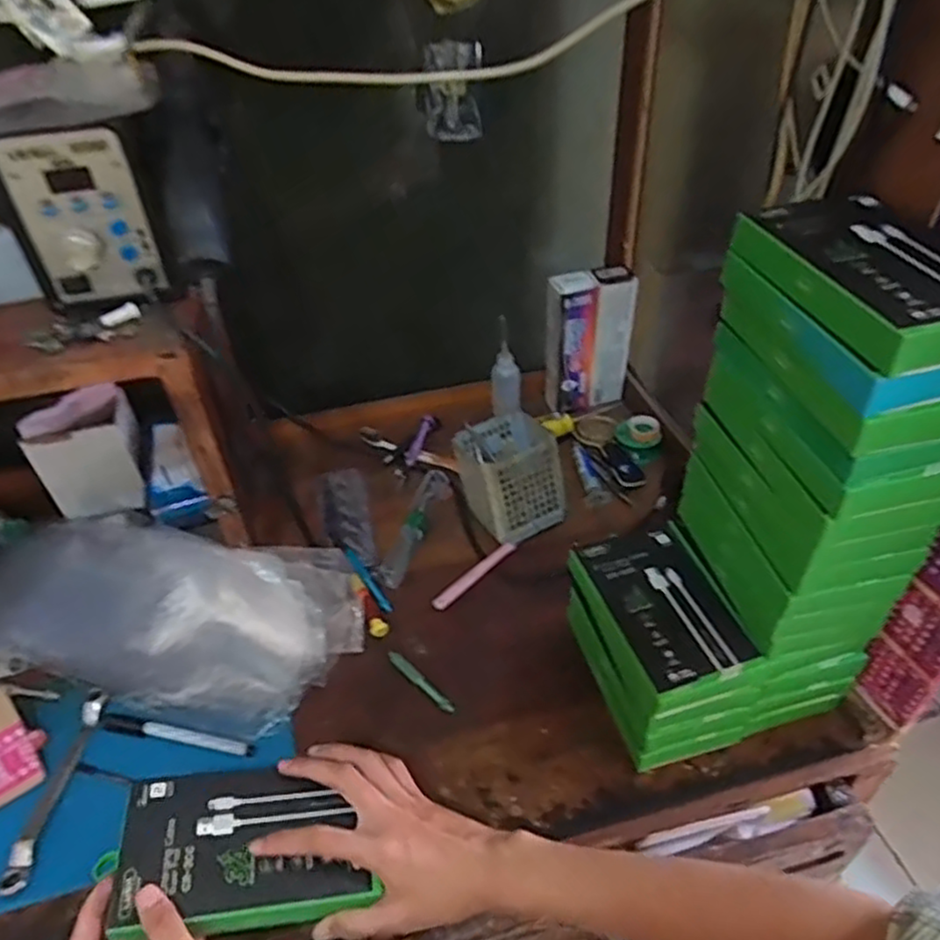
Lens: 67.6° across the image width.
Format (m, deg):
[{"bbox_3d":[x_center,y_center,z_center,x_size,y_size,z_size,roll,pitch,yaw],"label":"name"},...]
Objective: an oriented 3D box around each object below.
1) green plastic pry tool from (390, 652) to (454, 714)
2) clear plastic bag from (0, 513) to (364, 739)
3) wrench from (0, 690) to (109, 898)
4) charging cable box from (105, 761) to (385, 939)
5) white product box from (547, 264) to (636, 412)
[{"bbox_3d":[-0.044,0.189,0.628,0.012,0.007,0.084,-34,50,-30],"label":"green plastic pry tool"},{"bbox_3d":[-0.310,0.123,0.670,0.399,0.078,0.173,10,43,15],"label":"clear plastic bag"},{"bbox_3d":[-0.335,0.255,0.572,0.019,0.009,0.163,0,41,4],"label":"wrench"},{"bbox_3d":[-0.144,0.235,0.444,0.137,0.022,0.093,-3,48,-15],"label":"charging cable box"},{"bbox_3d":[0.149,-0.159,0.878,0.099,0.183,0.035,-9,41,-6],"label":"white product box"}]

